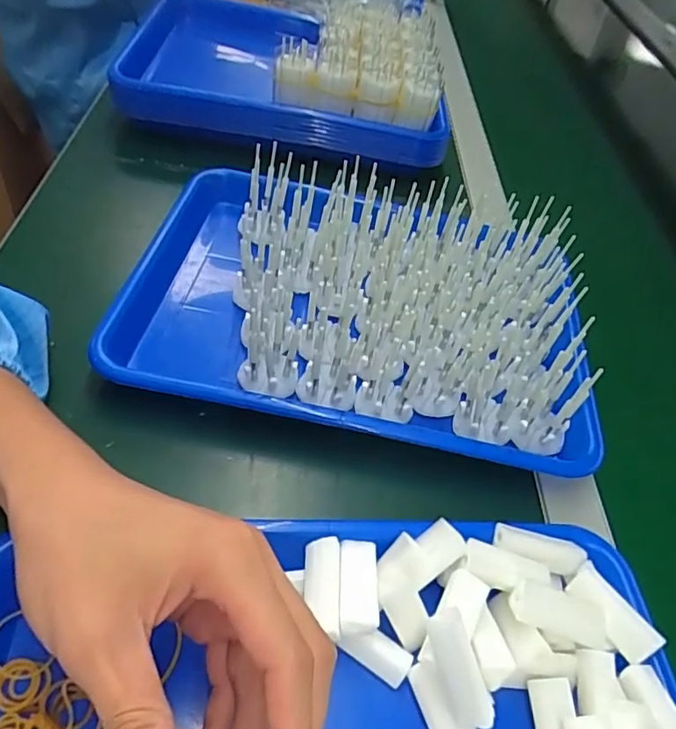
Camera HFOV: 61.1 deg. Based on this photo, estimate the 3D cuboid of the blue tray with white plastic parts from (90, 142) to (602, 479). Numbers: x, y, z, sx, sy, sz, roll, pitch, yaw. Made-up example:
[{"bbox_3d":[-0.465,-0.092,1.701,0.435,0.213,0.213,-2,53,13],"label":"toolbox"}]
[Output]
[{"bbox_3d":[0.013,-0.055,0.417,0.336,0.066,0.239,14,48,1],"label":"blue tray with white plastic parts"}]

